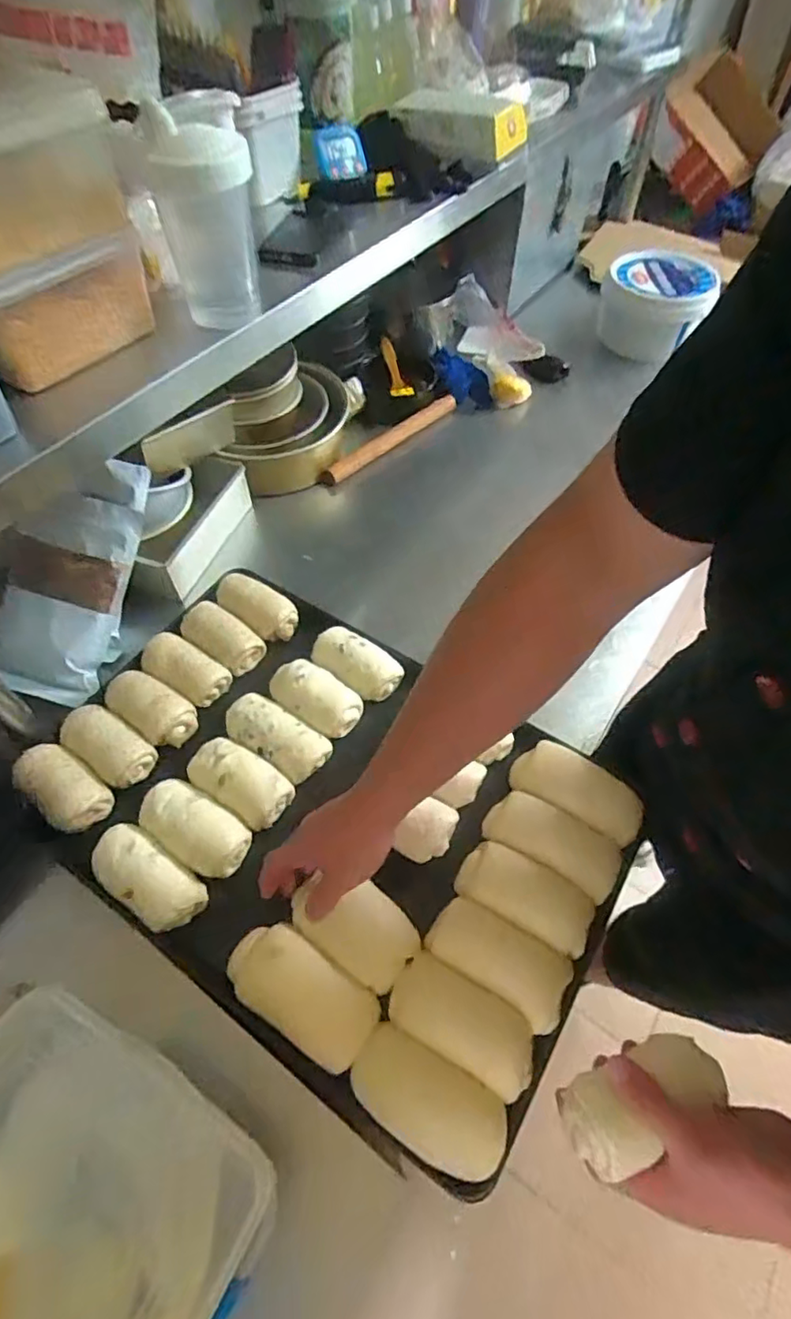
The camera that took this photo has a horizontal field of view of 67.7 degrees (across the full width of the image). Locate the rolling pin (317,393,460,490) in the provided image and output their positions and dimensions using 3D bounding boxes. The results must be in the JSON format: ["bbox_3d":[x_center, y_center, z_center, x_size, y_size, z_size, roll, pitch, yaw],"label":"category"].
[{"bbox_3d":[-0.004,-0.368,0.975,0.030,0.031,0.301,39,63,22],"label":"rolling pin"}]

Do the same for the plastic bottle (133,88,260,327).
[{"bbox_3d":[-0.174,-0.415,0.548,0.088,0.165,0.098,-13,58,-10],"label":"plastic bottle"}]

